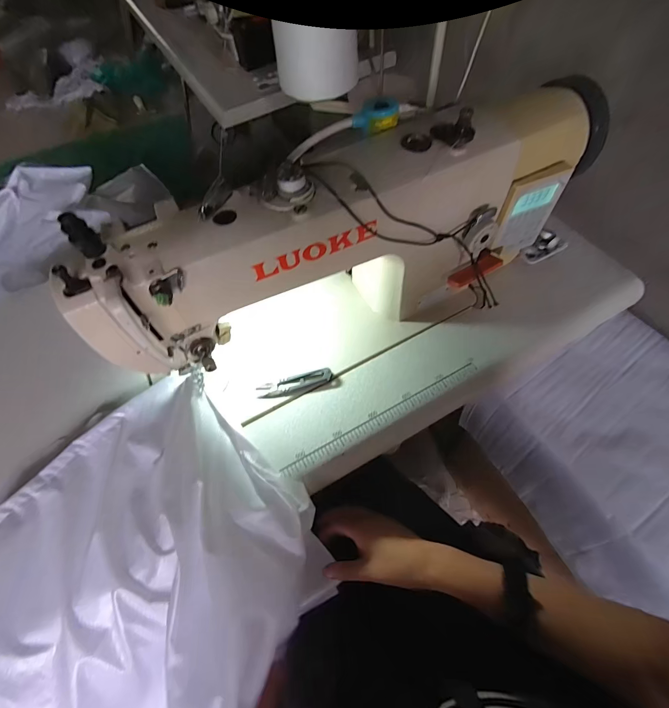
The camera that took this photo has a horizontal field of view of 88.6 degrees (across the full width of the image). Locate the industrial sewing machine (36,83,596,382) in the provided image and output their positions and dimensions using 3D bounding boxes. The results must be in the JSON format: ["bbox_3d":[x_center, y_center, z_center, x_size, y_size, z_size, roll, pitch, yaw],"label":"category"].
[{"bbox_3d":[0.044,-0.120,0.405,0.572,0.236,0.151,-21,60,-7],"label":"industrial sewing machine"}]

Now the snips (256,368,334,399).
[{"bbox_3d":[-0.052,0.039,0.455,0.100,0.010,0.024,-16,60,-5],"label":"snips"}]

